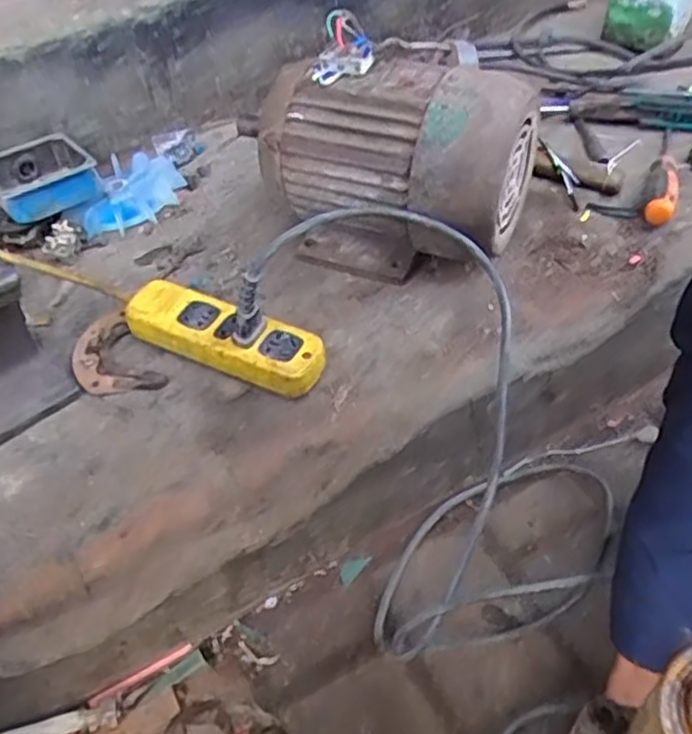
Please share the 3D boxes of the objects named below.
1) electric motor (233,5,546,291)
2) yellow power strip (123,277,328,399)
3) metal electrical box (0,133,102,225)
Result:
[{"bbox_3d":[0.053,-0.216,0.703,0.247,0.189,0.194,17,52,21],"label":"electric motor"},{"bbox_3d":[-0.109,-0.026,0.646,0.190,0.045,0.064,20,53,23],"label":"yellow power strip"},{"bbox_3d":[-0.337,-0.207,0.781,0.109,0.042,0.113,-29,51,-19],"label":"metal electrical box"}]

